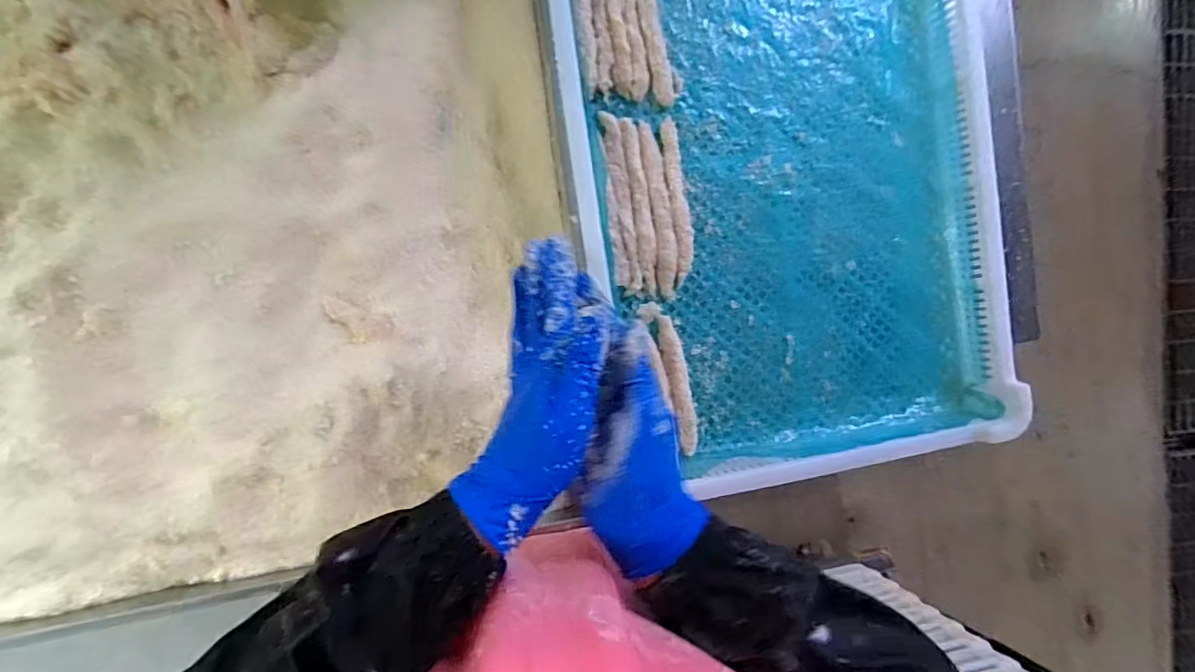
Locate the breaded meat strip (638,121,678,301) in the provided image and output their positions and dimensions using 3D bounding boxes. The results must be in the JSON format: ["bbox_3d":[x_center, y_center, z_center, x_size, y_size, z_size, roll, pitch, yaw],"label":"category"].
[{"bbox_3d":[0.057,-0.114,0.483,0.019,0.011,0.157,-9,92,-10],"label":"breaded meat strip"}]

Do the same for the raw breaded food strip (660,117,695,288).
[{"bbox_3d":[0.075,-0.123,0.485,0.020,0.011,0.148,-8,92,-10],"label":"raw breaded food strip"}]

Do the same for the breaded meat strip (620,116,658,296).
[{"bbox_3d":[0.039,-0.117,0.478,0.017,0.011,0.157,-9,92,-10],"label":"breaded meat strip"}]

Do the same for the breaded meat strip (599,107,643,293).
[{"bbox_3d":[0.022,-0.122,0.475,0.016,0.012,0.159,-9,92,-10],"label":"breaded meat strip"}]

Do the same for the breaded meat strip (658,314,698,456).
[{"bbox_3d":[0.077,0.044,0.489,0.021,0.013,0.128,-14,93,-10],"label":"breaded meat strip"}]

